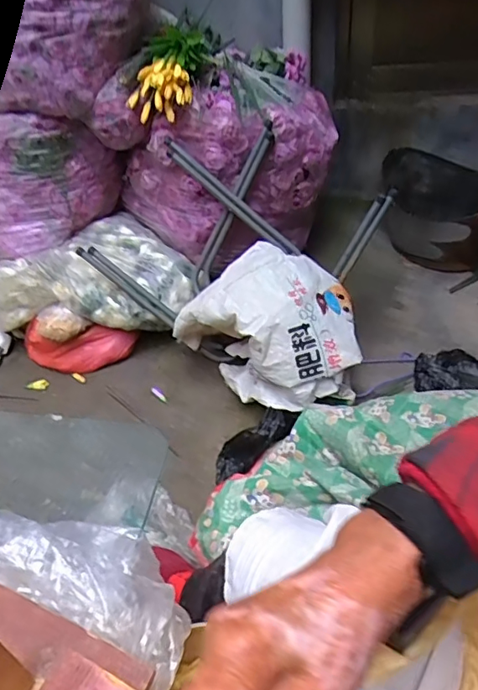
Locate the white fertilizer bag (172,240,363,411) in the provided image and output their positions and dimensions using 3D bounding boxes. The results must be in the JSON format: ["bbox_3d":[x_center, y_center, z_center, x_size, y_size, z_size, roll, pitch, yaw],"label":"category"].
[{"bbox_3d":[0.057,-0.040,1.067,0.365,0.230,0.228,13,47,19],"label":"white fertilizer bag"}]

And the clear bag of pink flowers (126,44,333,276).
[{"bbox_3d":[-0.011,-0.476,1.315,0.458,0.367,0.370,-34,50,-25],"label":"clear bag of pink flowers"}]

